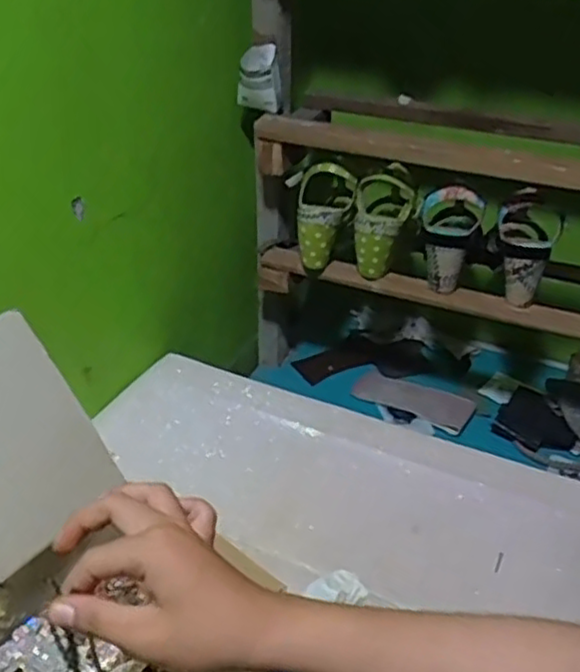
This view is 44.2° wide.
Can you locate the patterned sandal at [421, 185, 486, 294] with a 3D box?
[{"bbox_3d":[0.211,-0.129,0.941,0.080,0.137,0.078,7,32,8],"label":"patterned sandal"}]

